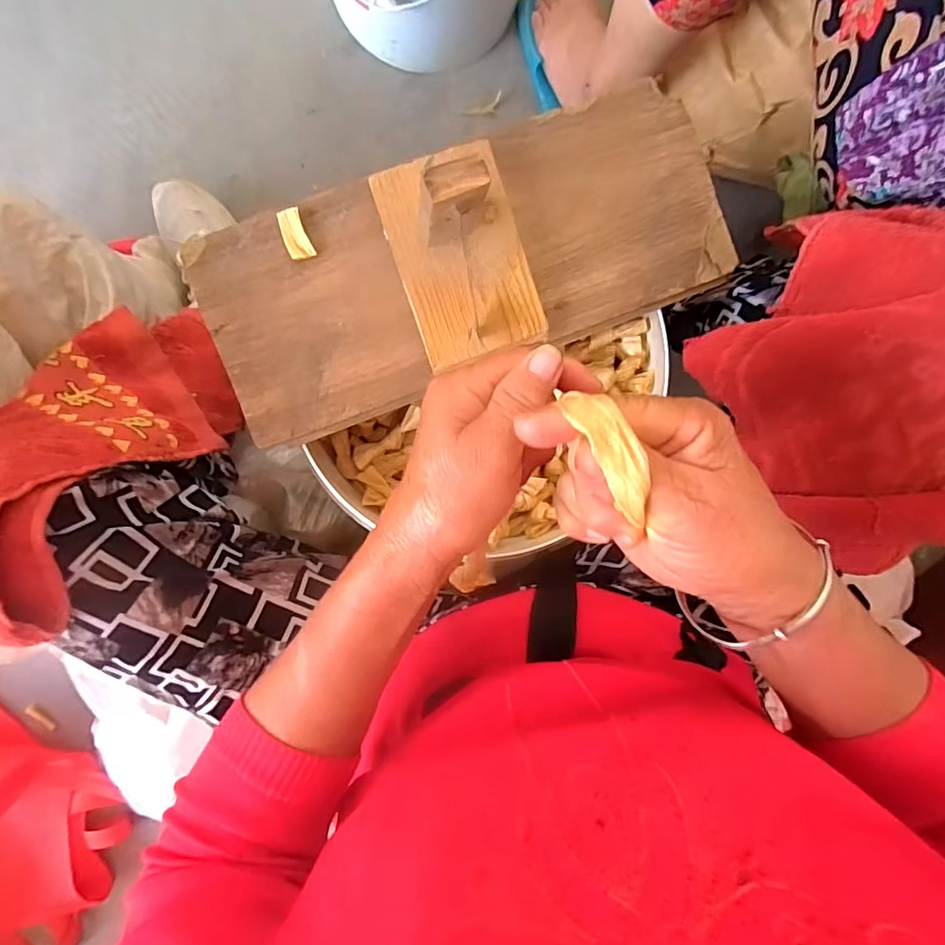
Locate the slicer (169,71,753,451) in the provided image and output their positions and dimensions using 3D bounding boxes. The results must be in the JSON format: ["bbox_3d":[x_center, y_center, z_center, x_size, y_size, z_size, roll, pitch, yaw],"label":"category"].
[{"bbox_3d":[-0.004,-0.155,0.387,0.385,0.028,0.158,-21,94,-2],"label":"slicer"}]

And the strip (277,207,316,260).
[{"bbox_3d":[-0.130,-0.174,0.387,0.017,0.005,0.036,-22,94,-2],"label":"strip"}]

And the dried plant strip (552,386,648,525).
[{"bbox_3d":[0.054,-0.008,0.203,0.018,0.009,0.053,-25,80,-2],"label":"dried plant strip"}]

